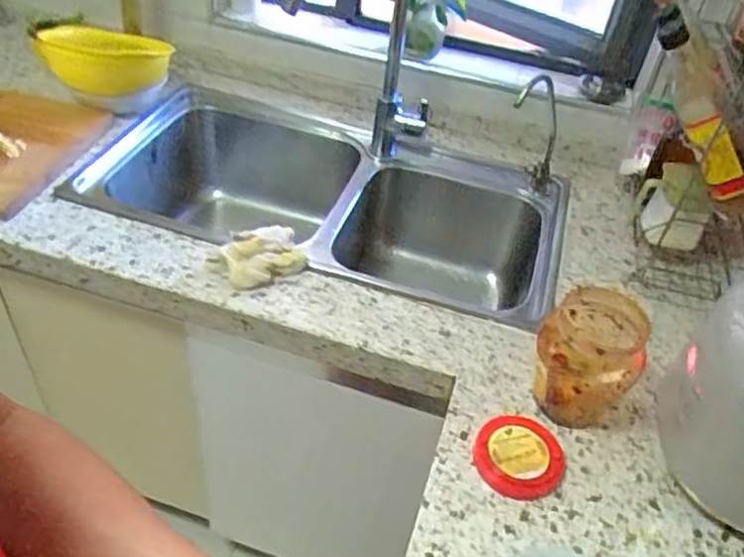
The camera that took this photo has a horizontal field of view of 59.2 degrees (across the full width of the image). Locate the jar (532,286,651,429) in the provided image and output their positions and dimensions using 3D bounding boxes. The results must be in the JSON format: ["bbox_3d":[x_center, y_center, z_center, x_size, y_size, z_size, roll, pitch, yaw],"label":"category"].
[{"bbox_3d":[0.245,0.091,0.744,0.100,0.137,0.105,4,42,-4],"label":"jar"}]

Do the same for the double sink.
[{"bbox_3d":[-0.086,-0.063,1.128,0.758,0.230,0.396,17,43,11],"label":"double sink"}]

